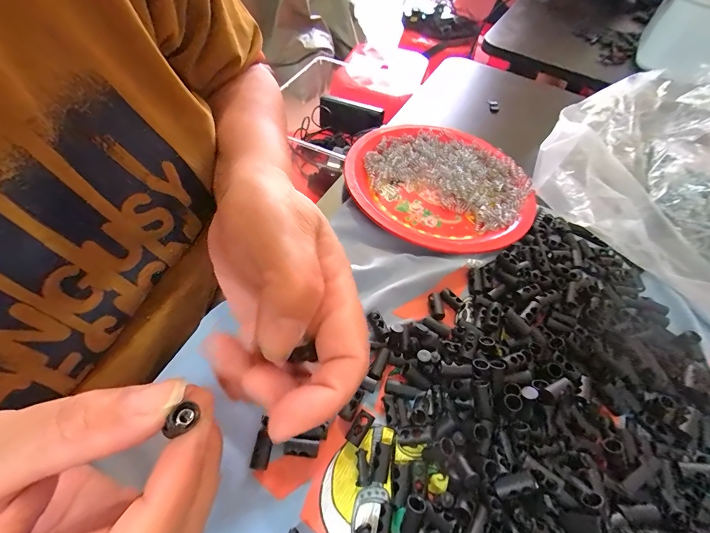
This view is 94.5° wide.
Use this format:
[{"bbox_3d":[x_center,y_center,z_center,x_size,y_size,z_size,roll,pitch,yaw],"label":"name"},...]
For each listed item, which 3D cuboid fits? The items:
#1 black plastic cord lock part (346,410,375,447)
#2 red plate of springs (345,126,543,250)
[{"bbox_3d":[0.003,0.089,0.181,0.009,0.007,0.017,31,59,16],"label":"black plastic cord lock part"},{"bbox_3d":[0.074,-0.075,0.295,0.156,0.016,0.159,3,55,-4],"label":"red plate of springs"}]

